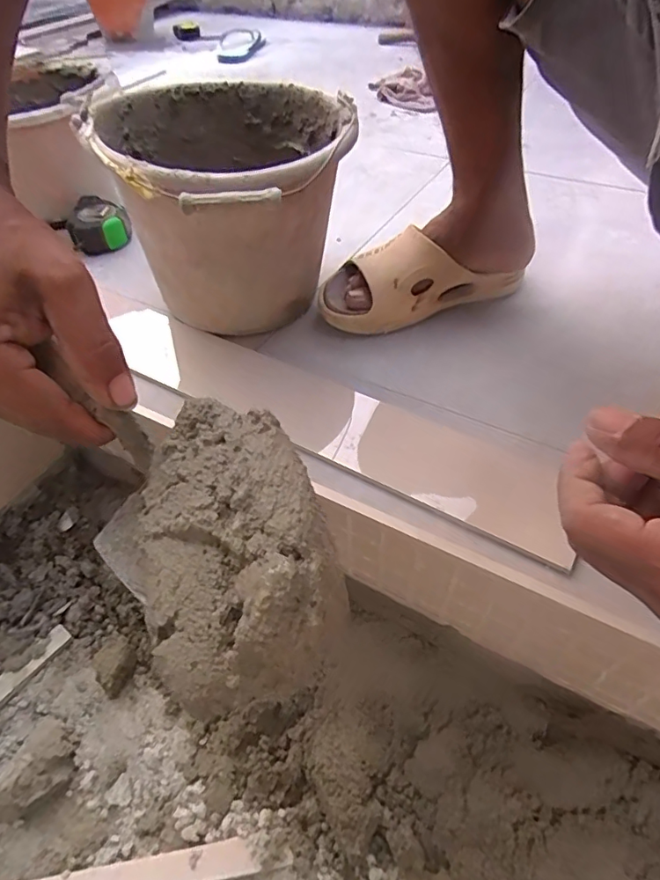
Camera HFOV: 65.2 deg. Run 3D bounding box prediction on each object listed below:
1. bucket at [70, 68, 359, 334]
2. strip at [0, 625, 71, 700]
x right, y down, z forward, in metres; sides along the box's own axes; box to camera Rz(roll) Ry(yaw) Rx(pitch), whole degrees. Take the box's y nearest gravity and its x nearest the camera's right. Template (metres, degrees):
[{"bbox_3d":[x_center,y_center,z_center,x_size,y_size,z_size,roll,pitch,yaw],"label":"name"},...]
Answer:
[{"bbox_3d":[-0.115,-0.251,0.571,0.247,0.206,0.301,15,51,15],"label":"bucket"},{"bbox_3d":[-0.252,0.184,0.412,0.019,0.005,0.087,29,55,25],"label":"strip"}]

